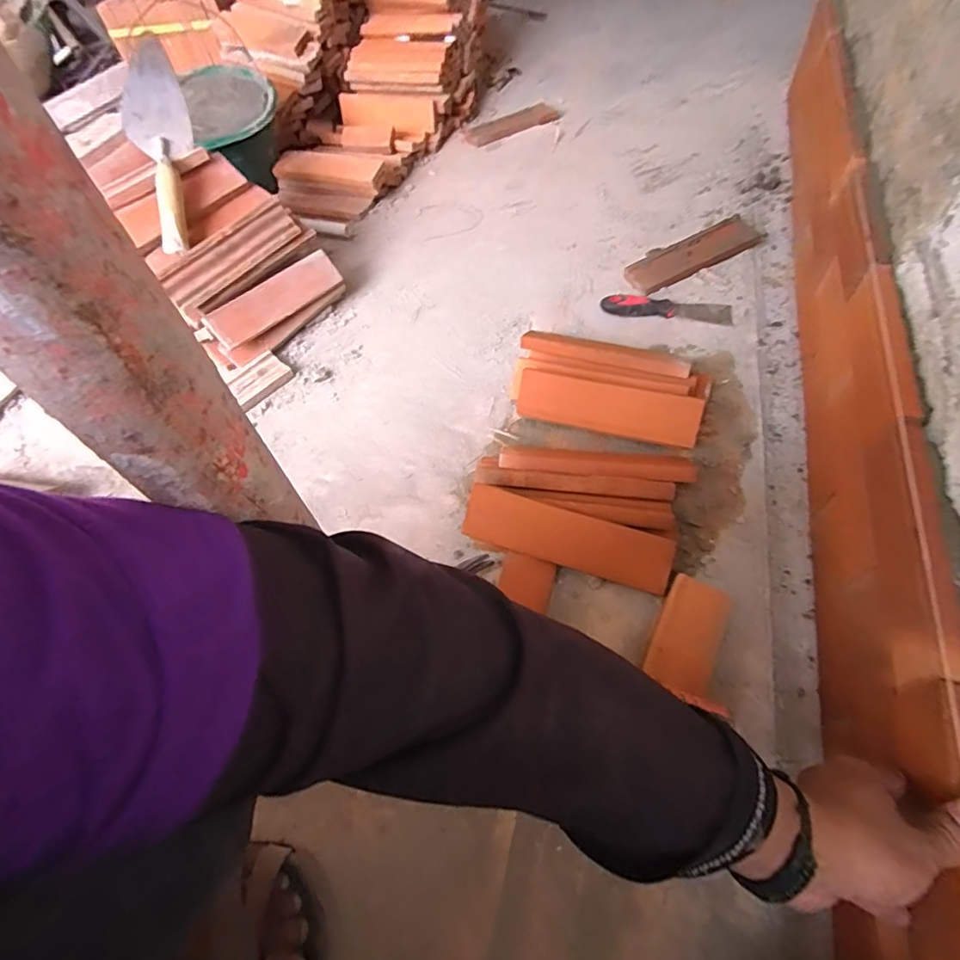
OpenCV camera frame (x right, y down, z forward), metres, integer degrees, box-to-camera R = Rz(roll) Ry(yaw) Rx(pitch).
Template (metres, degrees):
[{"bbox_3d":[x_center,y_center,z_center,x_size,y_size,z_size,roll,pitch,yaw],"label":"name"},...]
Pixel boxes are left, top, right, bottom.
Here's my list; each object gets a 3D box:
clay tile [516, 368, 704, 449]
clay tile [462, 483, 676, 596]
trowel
[{"bbox_3d":[0.161,-0.091,0.666,0.225,0.015,0.067,14,102,16],"label":"clay tile"},{"bbox_3d":[0.096,0.067,0.579,0.227,0.013,0.065,17,90,11],"label":"clay tile"},{"bbox_3d":[-0.479,-0.497,0.779,0.088,0.045,0.329,-12,85,-4],"label":"trowel"}]

